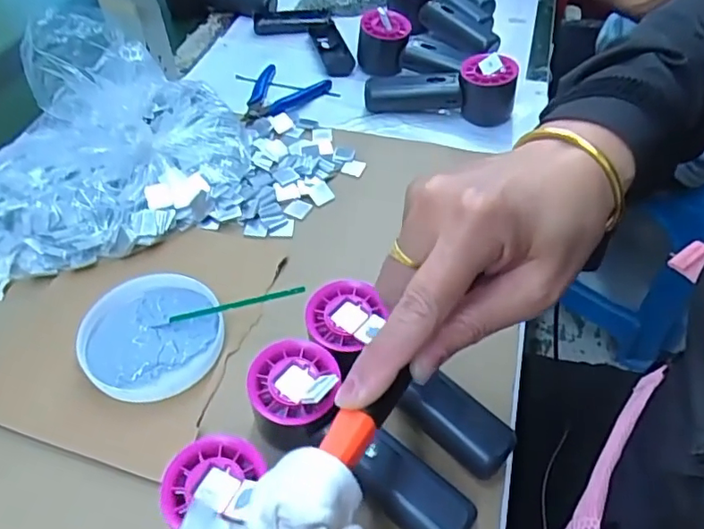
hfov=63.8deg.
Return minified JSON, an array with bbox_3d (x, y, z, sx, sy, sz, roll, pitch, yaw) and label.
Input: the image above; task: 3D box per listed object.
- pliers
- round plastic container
[{"bbox_3d":[-0.080,-0.182,0.612,0.084,0.014,0.112,14,51,14],"label":"pliers"},{"bbox_3d":[-0.147,0.052,0.419,0.098,0.018,0.100,-1,50,1],"label":"round plastic container"}]

